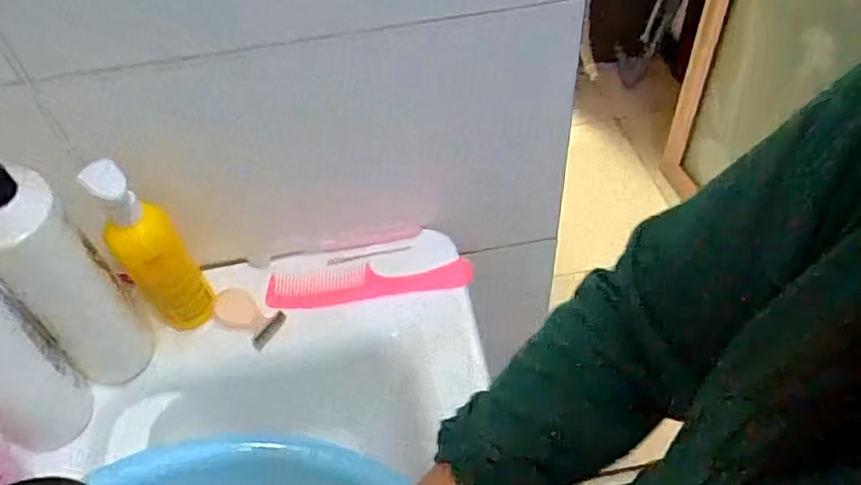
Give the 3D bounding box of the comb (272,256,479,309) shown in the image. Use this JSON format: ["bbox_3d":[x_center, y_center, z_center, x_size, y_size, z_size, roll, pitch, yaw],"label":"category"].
[{"bbox_3d":[-0.062,0.039,0.649,0.209,0.011,0.042,-7,60,0],"label":"comb"}]

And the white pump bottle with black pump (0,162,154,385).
[{"bbox_3d":[-0.306,0.015,0.505,0.067,0.259,0.063,-30,53,-20],"label":"white pump bottle with black pump"}]

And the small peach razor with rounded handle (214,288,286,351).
[{"bbox_3d":[-0.183,0.071,0.626,0.071,0.015,0.038,25,55,25],"label":"small peach razor with rounded handle"}]

